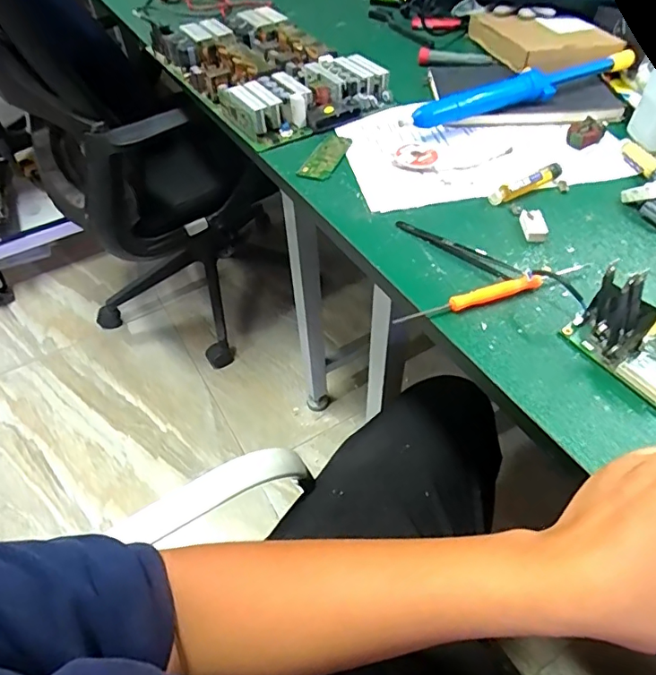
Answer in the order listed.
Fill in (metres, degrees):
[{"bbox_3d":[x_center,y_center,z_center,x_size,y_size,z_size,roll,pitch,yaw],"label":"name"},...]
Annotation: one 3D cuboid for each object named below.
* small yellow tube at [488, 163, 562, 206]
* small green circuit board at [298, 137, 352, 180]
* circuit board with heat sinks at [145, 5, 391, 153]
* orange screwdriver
[{"bbox_3d":[0.196,-0.152,0.498,0.085,0.013,0.016,-25,52,-19],"label":"small yellow tube"},{"bbox_3d":[-0.002,-0.201,0.556,0.036,0.004,0.087,15,51,15],"label":"small green circuit board"},{"bbox_3d":[-0.090,-0.372,0.686,0.203,0.041,0.355,-25,52,-19],"label":"circuit board with heat sinks"},{"bbox_3d":[0.131,-0.035,0.399,0.166,0.016,0.012,-17,50,-12],"label":"orange screwdriver"}]

